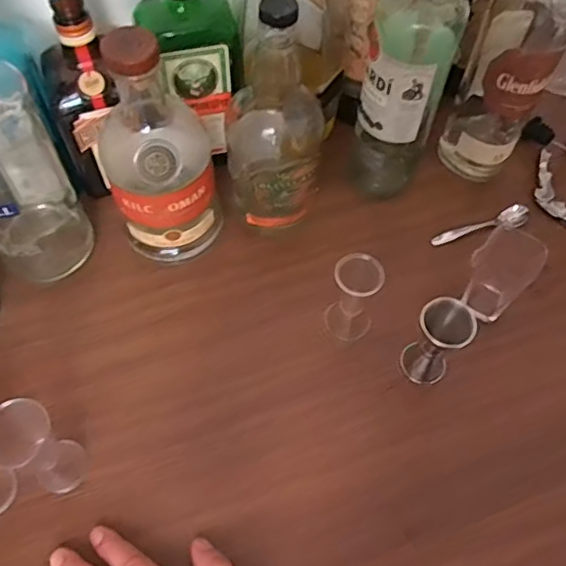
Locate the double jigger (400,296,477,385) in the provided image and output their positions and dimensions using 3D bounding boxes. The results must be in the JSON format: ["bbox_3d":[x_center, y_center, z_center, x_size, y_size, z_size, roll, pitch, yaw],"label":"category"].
[{"bbox_3d":[0.129,0.051,0.487,0.042,0.092,0.039,39,67,17],"label":"double jigger"}]

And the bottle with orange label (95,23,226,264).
[{"bbox_3d":[-0.110,-0.117,0.499,0.093,0.214,0.107,-20,64,-12],"label":"bottle with orange label"}]

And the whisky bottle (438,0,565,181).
[{"bbox_3d":[0.216,-0.219,0.516,0.074,0.289,0.079,27,64,12],"label":"whisky bottle"}]

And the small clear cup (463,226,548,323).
[{"bbox_3d":[0.192,-0.005,0.515,0.049,0.089,0.046,1,62,-2],"label":"small clear cup"}]

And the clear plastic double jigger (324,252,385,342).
[{"bbox_3d":[0.062,0.014,0.507,0.041,0.086,0.039,1,62,-2],"label":"clear plastic double jigger"}]

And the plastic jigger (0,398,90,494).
[{"bbox_3d":[-0.181,0.122,0.423,0.041,0.110,0.043,21,63,9],"label":"plastic jigger"}]

